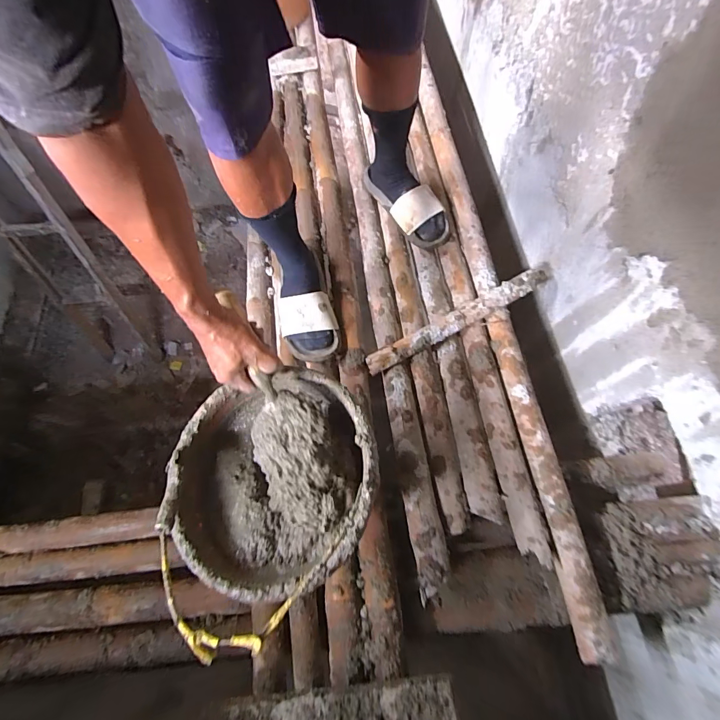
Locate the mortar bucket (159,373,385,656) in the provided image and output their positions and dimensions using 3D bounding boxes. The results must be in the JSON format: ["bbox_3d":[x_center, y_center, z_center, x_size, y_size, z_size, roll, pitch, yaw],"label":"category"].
[{"bbox_3d":[-0.112,0.153,0.506,0.263,0.150,0.269,0,67,1],"label":"mortar bucket"}]

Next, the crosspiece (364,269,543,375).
[{"bbox_3d":[0.194,-0.083,0.789,0.406,0.030,0.047,-26,69,-10],"label":"crosspiece"}]

